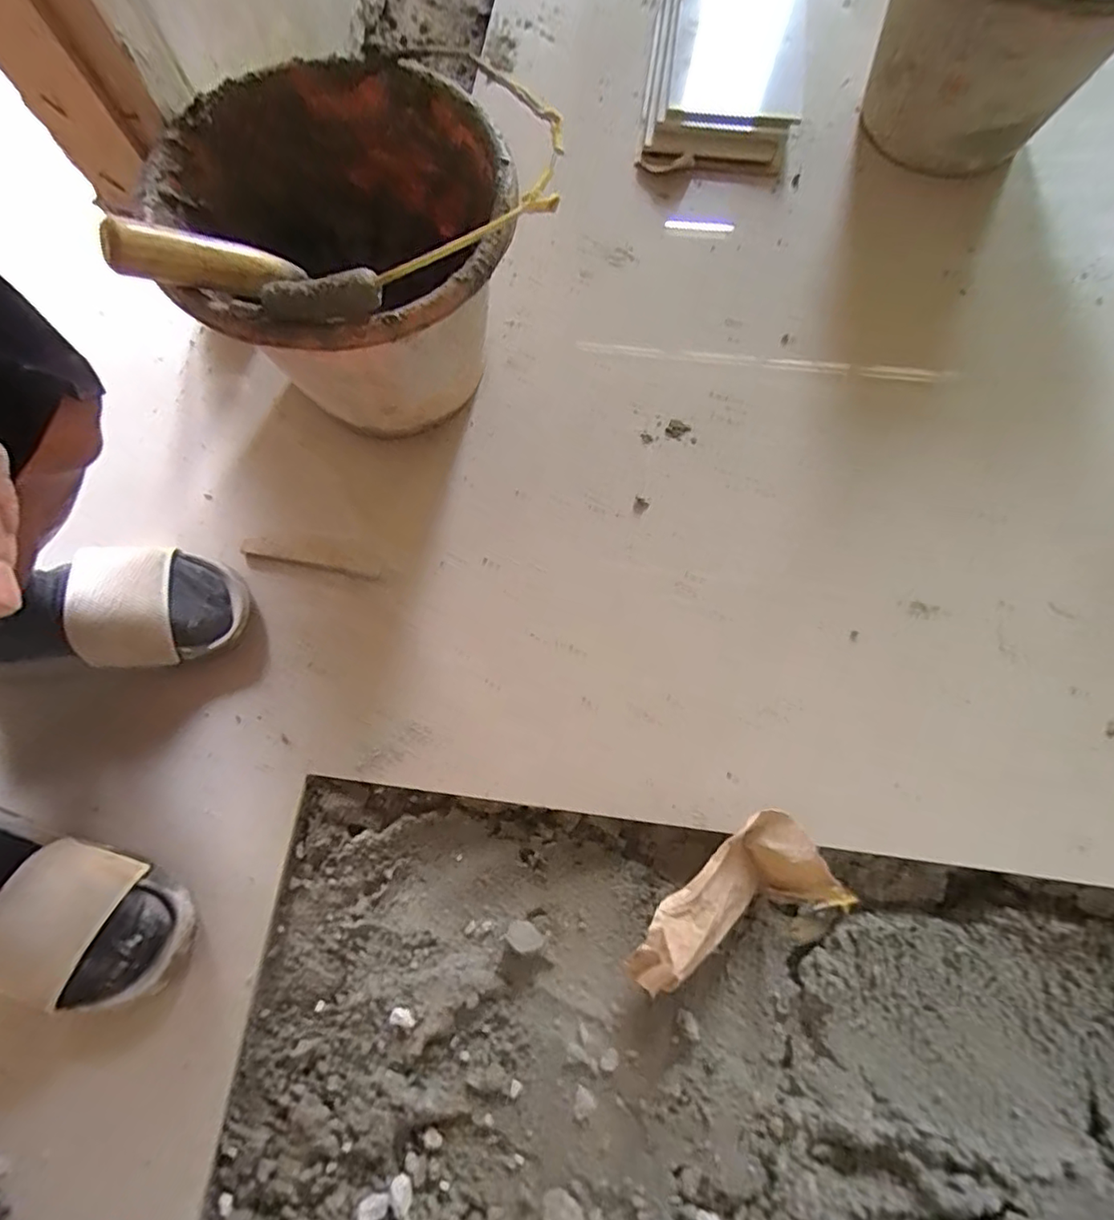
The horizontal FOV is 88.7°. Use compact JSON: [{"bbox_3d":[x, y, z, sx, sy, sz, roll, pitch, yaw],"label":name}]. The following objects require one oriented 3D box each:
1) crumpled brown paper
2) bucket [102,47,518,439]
[{"bbox_3d":[0.135,0.223,0.445,0.183,0.073,0.093,-19,74,-4],"label":"crumpled brown paper"},{"bbox_3d":[-0.168,-0.294,0.504,0.255,0.235,0.272,-1,73,2],"label":"bucket"}]

